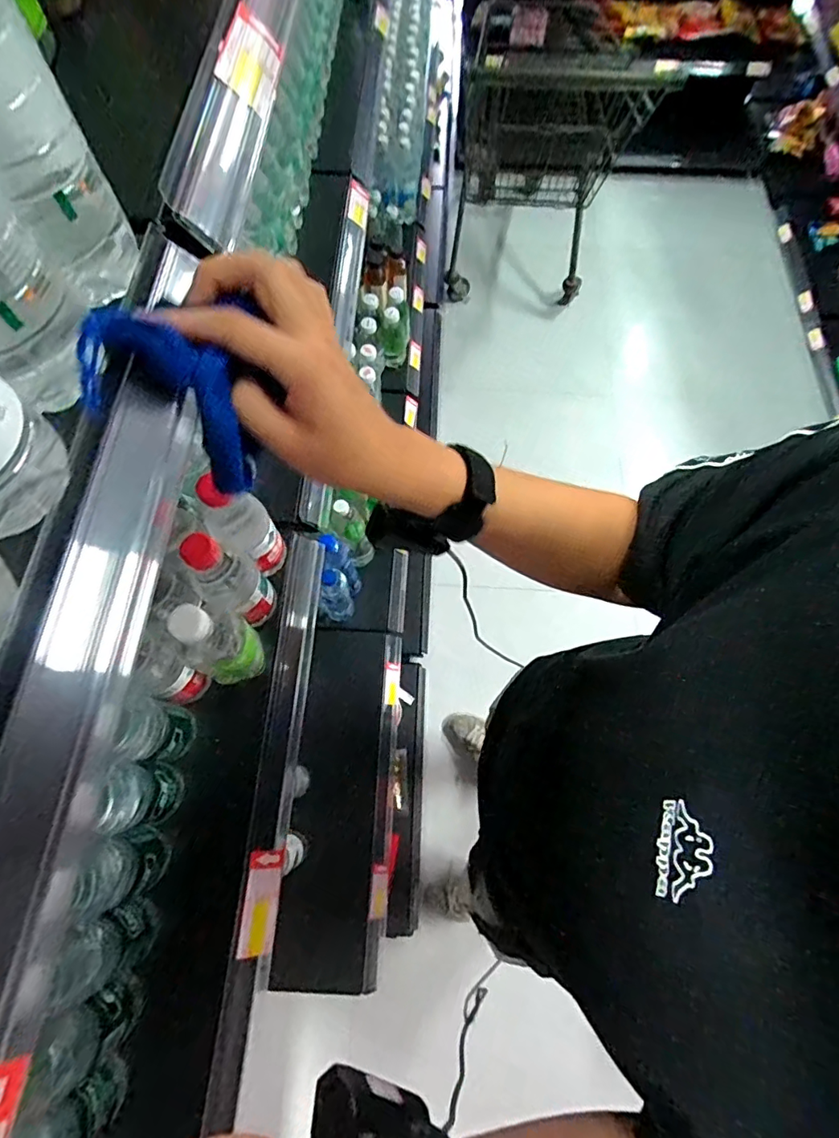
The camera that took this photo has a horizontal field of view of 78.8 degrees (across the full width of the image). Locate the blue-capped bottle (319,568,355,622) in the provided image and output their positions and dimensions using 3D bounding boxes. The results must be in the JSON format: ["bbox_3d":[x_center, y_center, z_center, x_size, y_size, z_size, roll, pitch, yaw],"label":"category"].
[{"bbox_3d":[-0.172,0.061,1.090,0.055,0.192,0.076,28,71,11],"label":"blue-capped bottle"}]

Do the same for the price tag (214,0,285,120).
[{"bbox_3d":[-0.128,-0.388,0.389,0.011,0.045,0.064,15,91,37],"label":"price tag"}]

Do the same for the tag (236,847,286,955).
[{"bbox_3d":[-0.164,0.345,0.530,0.037,0.009,0.093,18,65,-29],"label":"tag"}]

